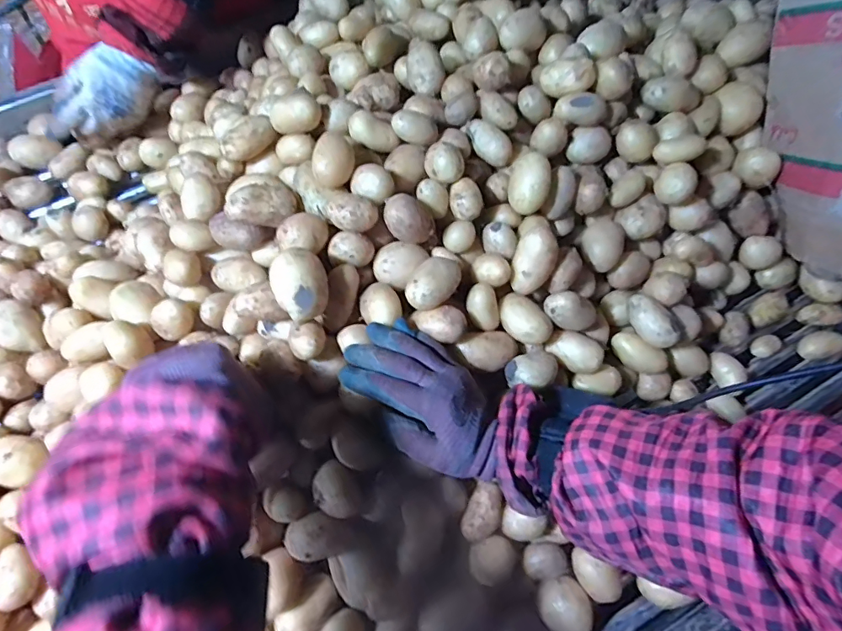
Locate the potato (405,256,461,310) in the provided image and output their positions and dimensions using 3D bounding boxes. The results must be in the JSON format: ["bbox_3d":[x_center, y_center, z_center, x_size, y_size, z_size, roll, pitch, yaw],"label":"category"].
[{"bbox_3d":[0.012,-0.030,0.451,0.038,0.033,0.055,34,67,13],"label":"potato"}]

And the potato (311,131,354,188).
[{"bbox_3d":[-0.086,-0.156,0.469,0.037,0.028,0.052,8,64,1],"label":"potato"}]

